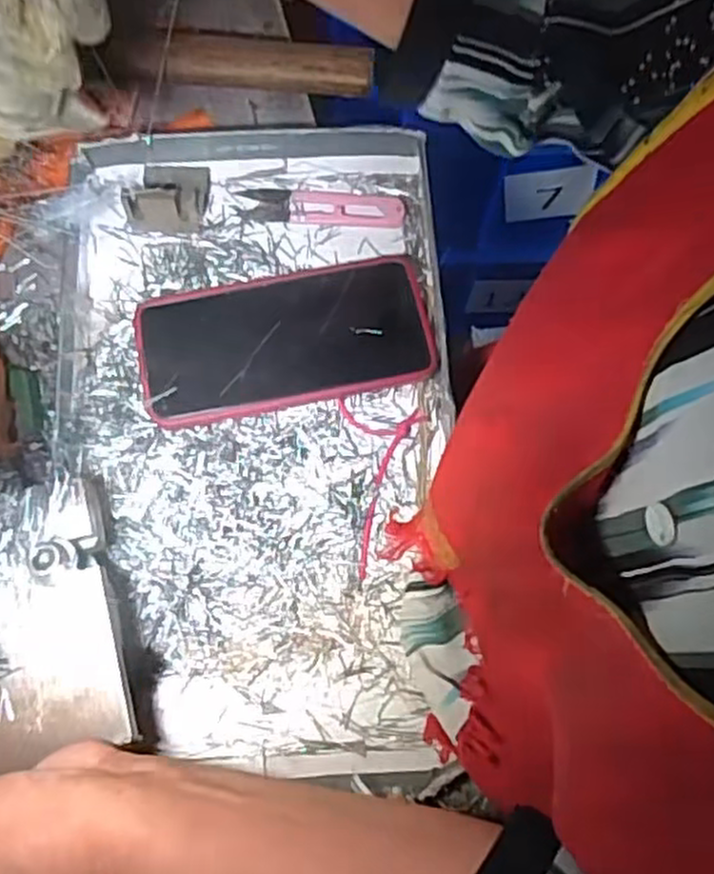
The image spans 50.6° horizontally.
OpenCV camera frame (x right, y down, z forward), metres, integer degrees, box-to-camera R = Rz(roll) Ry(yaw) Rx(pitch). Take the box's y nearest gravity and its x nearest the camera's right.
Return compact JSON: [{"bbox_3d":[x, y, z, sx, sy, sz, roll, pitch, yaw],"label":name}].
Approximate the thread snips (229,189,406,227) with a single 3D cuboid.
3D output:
[{"bbox_3d":[-0.022,-0.141,0.461,0.101,0.005,0.024,1,73,-1],"label":"thread snips"}]

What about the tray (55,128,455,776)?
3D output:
[{"bbox_3d":[-0.061,-0.008,0.411,0.221,0.031,0.348,-2,74,-2],"label":"tray"}]

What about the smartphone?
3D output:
[{"bbox_3d":[-0.039,-0.056,0.421,0.159,0.012,0.079,-12,78,-5],"label":"smartphone"}]

